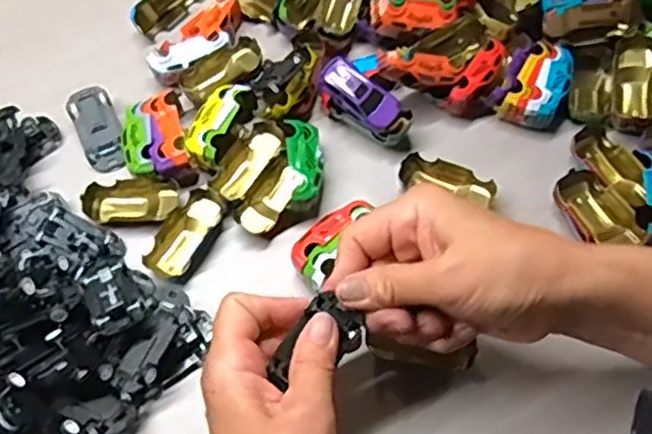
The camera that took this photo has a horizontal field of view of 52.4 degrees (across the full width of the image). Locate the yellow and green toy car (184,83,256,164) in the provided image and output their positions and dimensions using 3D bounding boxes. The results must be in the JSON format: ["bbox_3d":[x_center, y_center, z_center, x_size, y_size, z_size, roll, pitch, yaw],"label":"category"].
[{"bbox_3d":[-0.074,-0.064,0.469,0.031,0.028,0.064,18,64,11],"label":"yellow and green toy car"}]

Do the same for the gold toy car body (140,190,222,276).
[{"bbox_3d":[-0.093,0.013,0.440,0.027,0.014,0.060,27,66,15],"label":"gold toy car body"}]

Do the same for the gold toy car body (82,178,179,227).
[{"bbox_3d":[-0.131,-0.011,0.449,0.062,0.015,0.029,2,62,3],"label":"gold toy car body"}]

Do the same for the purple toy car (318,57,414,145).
[{"bbox_3d":[0.025,-0.078,0.460,0.070,0.024,0.032,39,68,-2],"label":"purple toy car"}]

